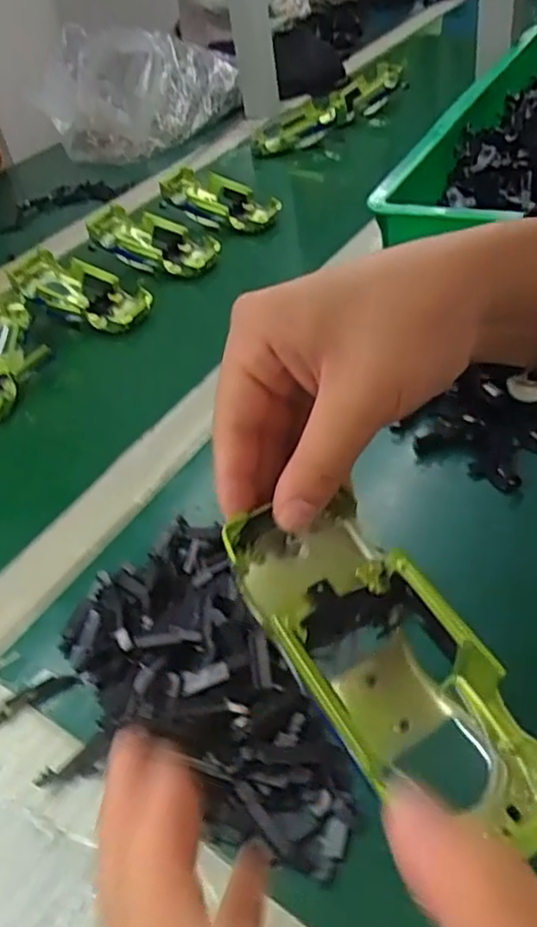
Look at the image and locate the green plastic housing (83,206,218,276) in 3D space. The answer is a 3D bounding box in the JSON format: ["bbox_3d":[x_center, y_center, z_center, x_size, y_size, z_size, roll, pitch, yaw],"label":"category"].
[{"bbox_3d":[-0.117,-0.222,0.673,0.137,0.033,0.058,22,47,12],"label":"green plastic housing"}]

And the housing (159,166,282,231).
[{"bbox_3d":[-0.053,-0.287,0.734,0.139,0.048,0.075,19,50,30],"label":"housing"}]

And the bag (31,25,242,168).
[{"bbox_3d":[-0.182,-0.551,0.959,0.180,0.131,0.249,26,54,34],"label":"bag"}]

